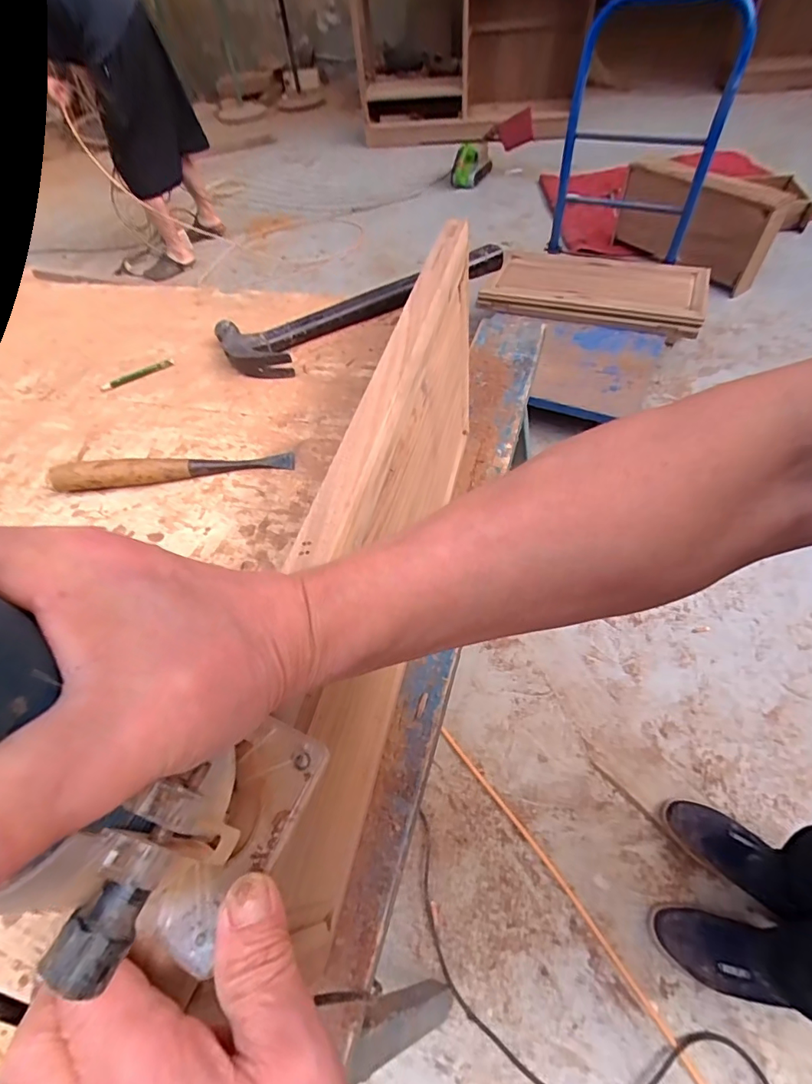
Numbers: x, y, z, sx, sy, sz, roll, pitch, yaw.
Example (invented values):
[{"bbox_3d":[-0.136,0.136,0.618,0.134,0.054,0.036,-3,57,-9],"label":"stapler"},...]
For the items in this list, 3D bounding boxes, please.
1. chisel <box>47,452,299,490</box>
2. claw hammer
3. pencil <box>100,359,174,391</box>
[{"bbox_3d":[-0.239,-0.076,0.480,0.240,0.028,0.021,-8,54,0],"label":"chisel"},{"bbox_3d":[-0.039,-0.303,0.616,0.403,0.034,0.116,-20,55,-9],"label":"claw hammer"},{"bbox_3d":[-0.346,-0.216,0.600,0.094,0.009,0.010,-25,56,-12],"label":"pencil"}]

